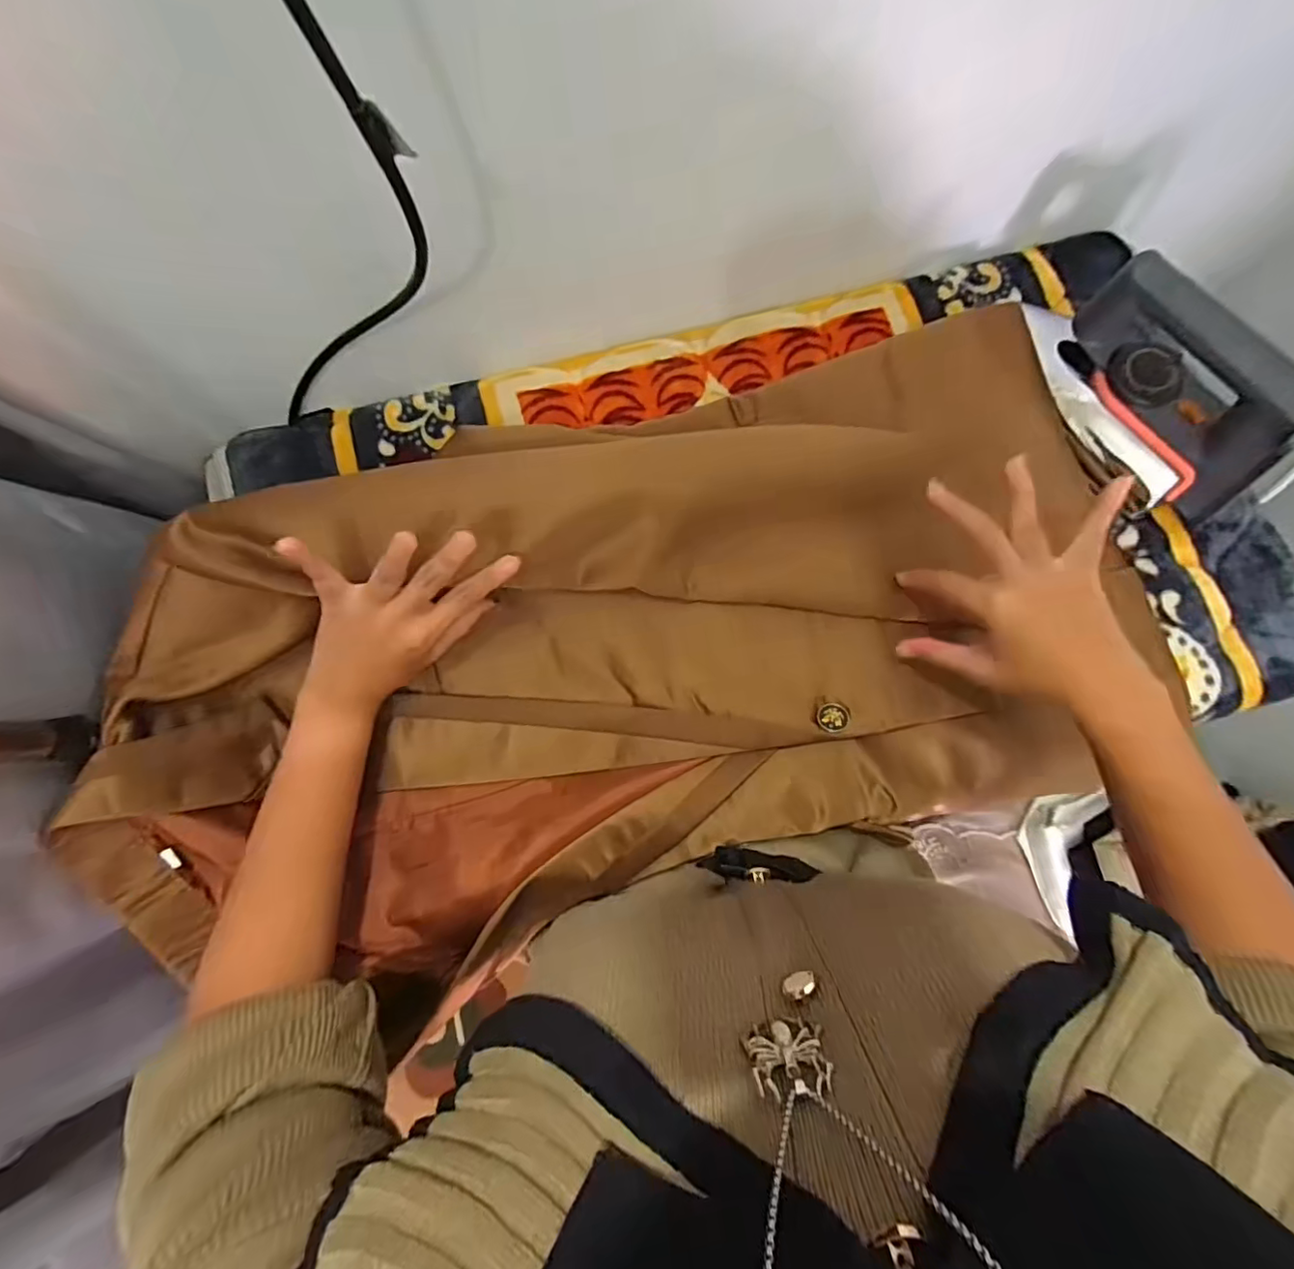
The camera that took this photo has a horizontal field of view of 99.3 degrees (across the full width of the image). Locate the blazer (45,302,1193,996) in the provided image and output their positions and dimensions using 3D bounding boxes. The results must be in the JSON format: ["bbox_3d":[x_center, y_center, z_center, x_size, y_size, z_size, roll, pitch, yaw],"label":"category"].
[{"bbox_3d":[0.000,0.002,0.366,0.684,0.098,0.337,-16,79,-2],"label":"blazer"}]

